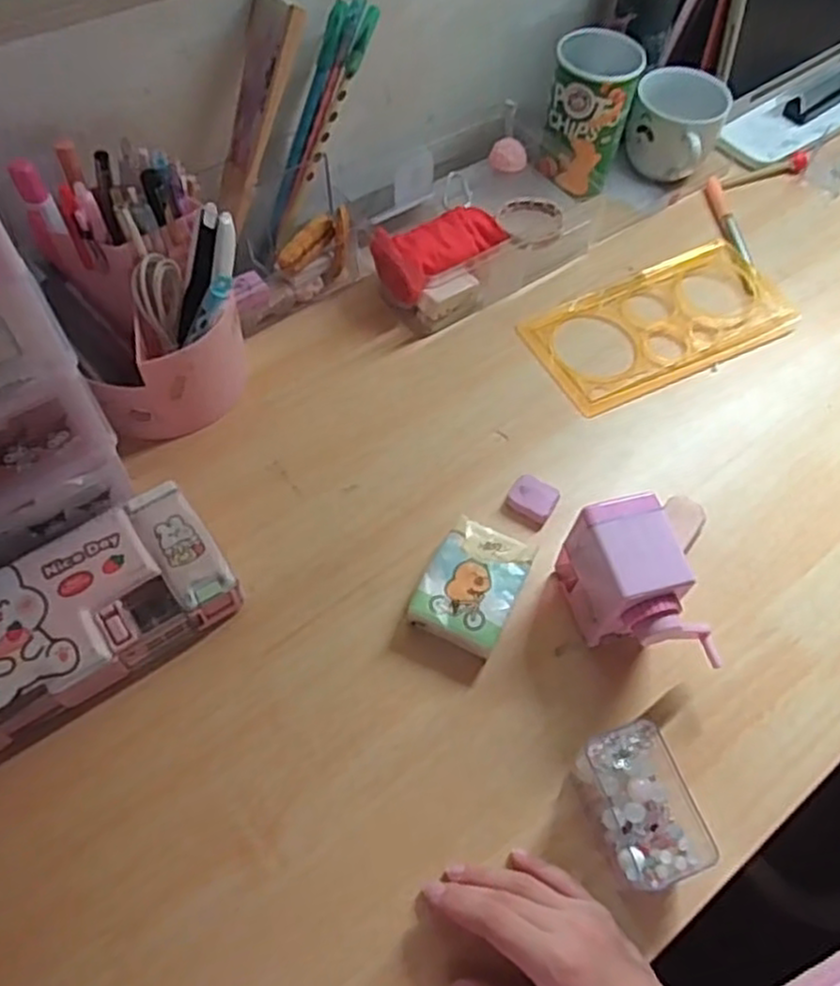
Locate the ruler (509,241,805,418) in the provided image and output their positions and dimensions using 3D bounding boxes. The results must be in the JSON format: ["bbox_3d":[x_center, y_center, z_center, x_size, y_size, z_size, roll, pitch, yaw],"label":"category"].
[{"bbox_3d":[0.187,-0.134,0.578,0.209,0.009,0.105,-24,63,-15],"label":"ruler"}]

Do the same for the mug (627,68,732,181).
[{"bbox_3d":[0.217,-0.310,0.637,0.076,0.076,0.071,21,61,9],"label":"mug"}]

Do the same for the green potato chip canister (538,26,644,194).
[{"bbox_3d":[0.137,-0.310,0.614,0.070,0.111,0.077,17,60,6],"label":"green potato chip canister"}]

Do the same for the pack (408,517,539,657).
[{"bbox_3d":[0.030,0.057,0.445,0.056,0.023,0.077,24,61,11],"label":"pack"}]

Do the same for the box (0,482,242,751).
[{"bbox_3d":[-0.220,0.087,0.405,0.231,0.037,0.086,-33,67,-20],"label":"box"}]

